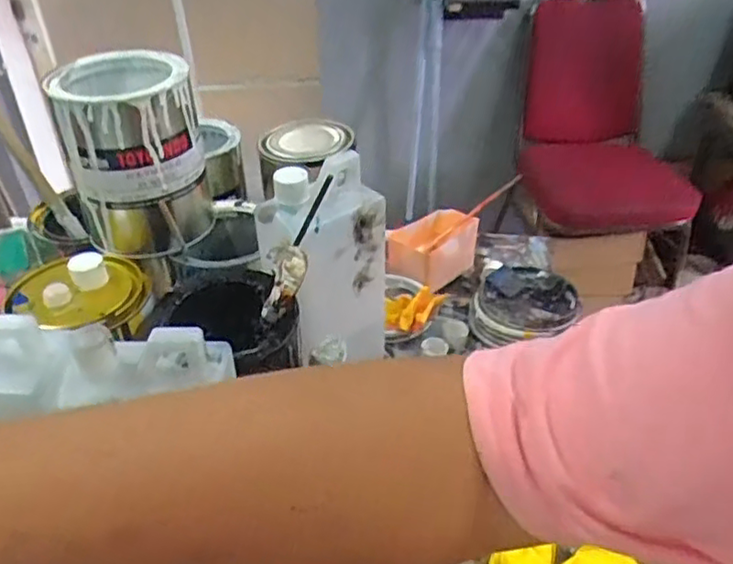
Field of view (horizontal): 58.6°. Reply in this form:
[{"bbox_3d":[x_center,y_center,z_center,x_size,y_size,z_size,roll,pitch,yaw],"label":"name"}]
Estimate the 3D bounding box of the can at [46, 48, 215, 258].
[{"bbox_3d":[-0.190,-0.103,0.549,0.101,0.148,0.112,-11,38,-13],"label":"can"}]

